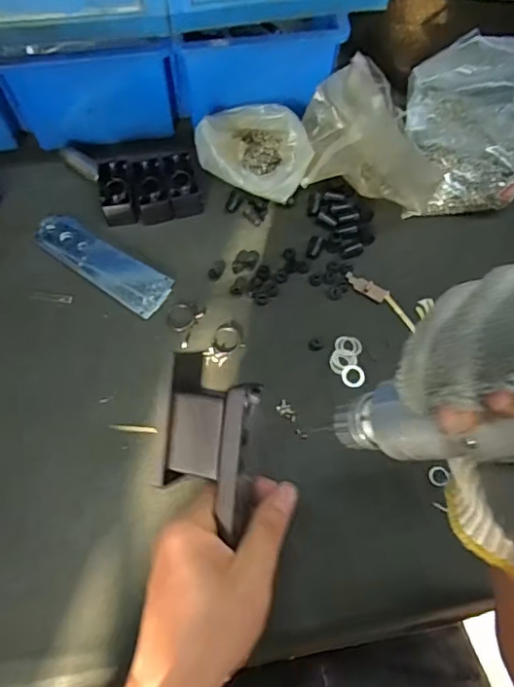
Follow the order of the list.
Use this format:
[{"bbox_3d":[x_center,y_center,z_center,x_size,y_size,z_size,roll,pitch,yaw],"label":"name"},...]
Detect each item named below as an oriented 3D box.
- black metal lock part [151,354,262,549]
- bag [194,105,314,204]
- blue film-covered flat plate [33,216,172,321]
[{"bbox_3d":[-0.027,0.054,0.343,0.056,0.042,0.088,9,91,17],"label":"black metal lock part"},{"bbox_3d":[-0.003,-0.181,0.521,0.103,0.049,0.091,-4,70,-3],"label":"bag"},{"bbox_3d":[-0.143,-0.075,0.503,0.142,0.004,0.041,33,73,11],"label":"blue film-covered flat plate"}]

